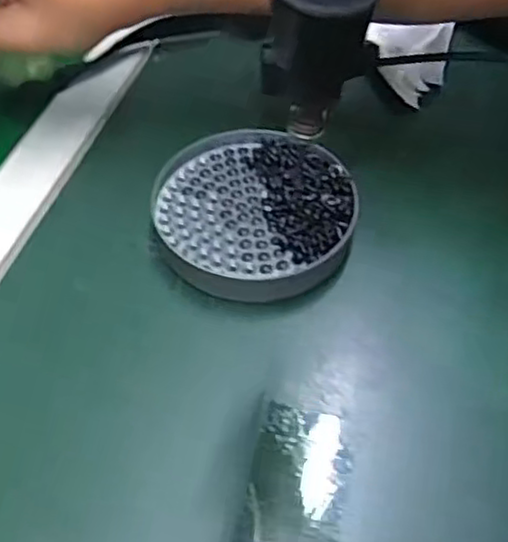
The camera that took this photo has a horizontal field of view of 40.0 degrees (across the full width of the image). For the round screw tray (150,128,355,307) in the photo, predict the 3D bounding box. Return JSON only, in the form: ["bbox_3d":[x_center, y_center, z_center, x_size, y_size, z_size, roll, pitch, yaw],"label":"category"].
[{"bbox_3d":[-0.001,-0.037,0.394,0.108,0.022,0.112,2,52,-3],"label":"round screw tray"}]

